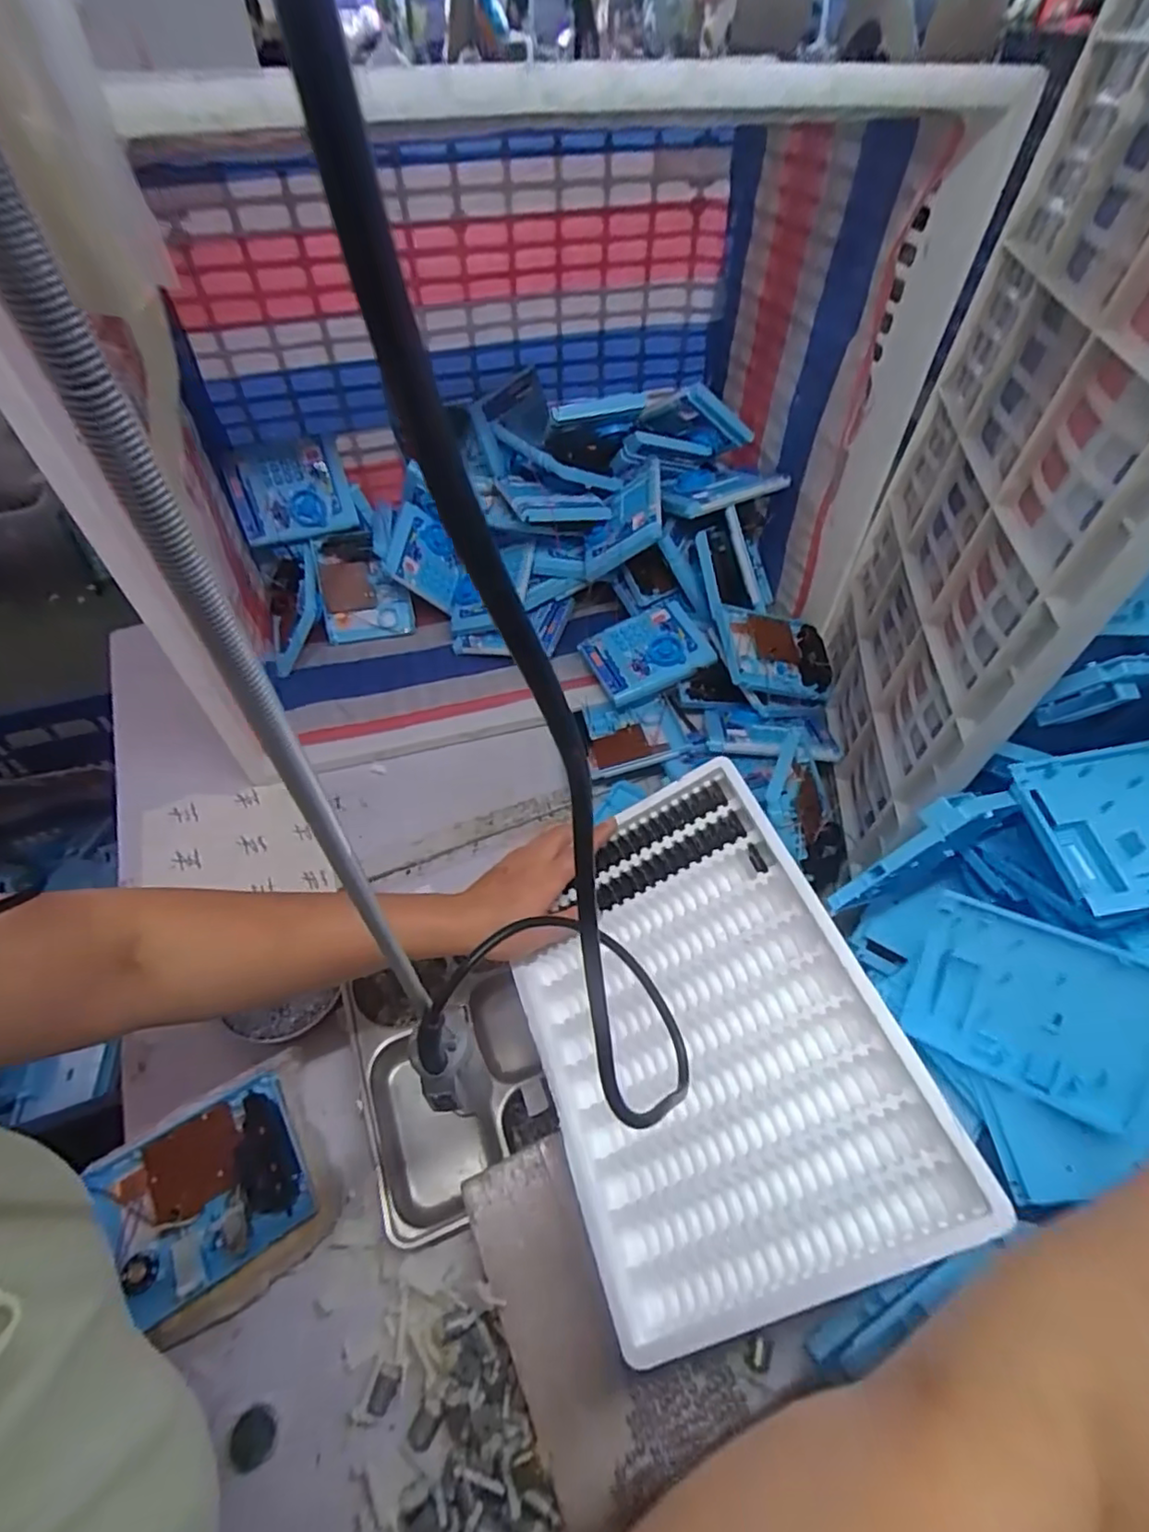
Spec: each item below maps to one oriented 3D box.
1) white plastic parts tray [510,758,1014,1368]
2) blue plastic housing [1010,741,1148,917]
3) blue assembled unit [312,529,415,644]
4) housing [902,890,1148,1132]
[{"bbox_3d":[0.090,0.194,0.471,0.252,0.024,0.342,-31,56,12],"label":"white plastic parts tray"},{"bbox_3d":[0.442,0.043,0.479,0.151,0.021,0.129,-14,57,7],"label":"blue plastic housing"},{"bbox_3d":[-0.332,-0.279,0.971,0.132,0.161,0.026,-11,13,-7],"label":"blue assembled unit"},{"bbox_3d":[0.351,0.184,0.471,0.156,0.129,0.009,20,13,37],"label":"housing"}]

